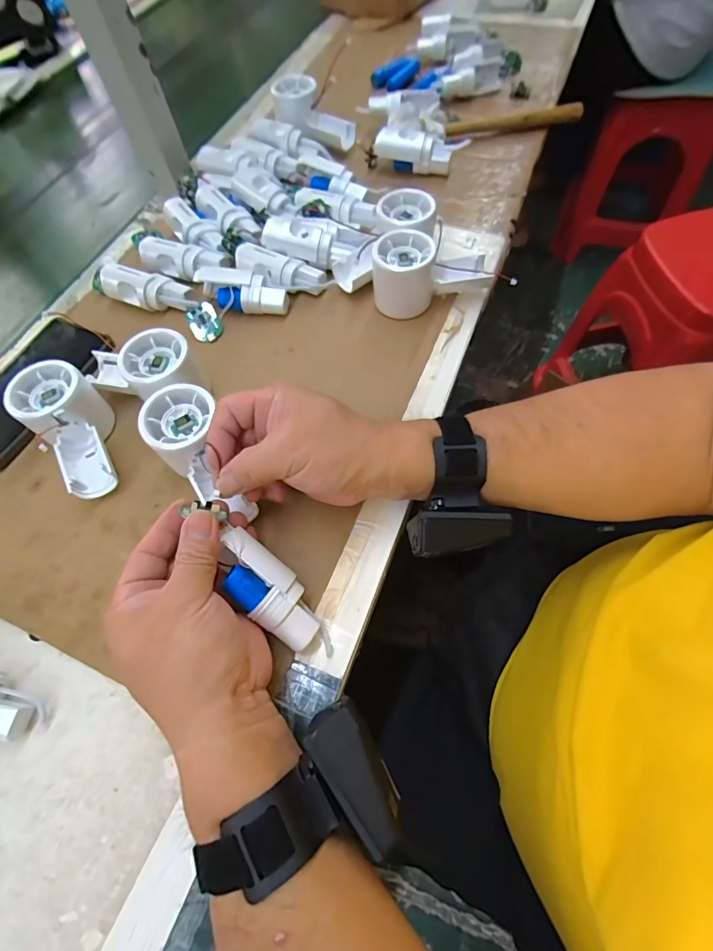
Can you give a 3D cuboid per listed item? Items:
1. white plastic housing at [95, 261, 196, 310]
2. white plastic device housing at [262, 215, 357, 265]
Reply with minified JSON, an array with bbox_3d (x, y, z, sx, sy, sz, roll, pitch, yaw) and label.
[{"bbox_3d":[-0.221,-0.191,0.442,0.123,0.033,0.031,7,64,7],"label":"white plastic housing"},{"bbox_3d":[-0.049,-0.239,0.435,0.089,0.023,0.031,11,64,-9],"label":"white plastic device housing"}]

